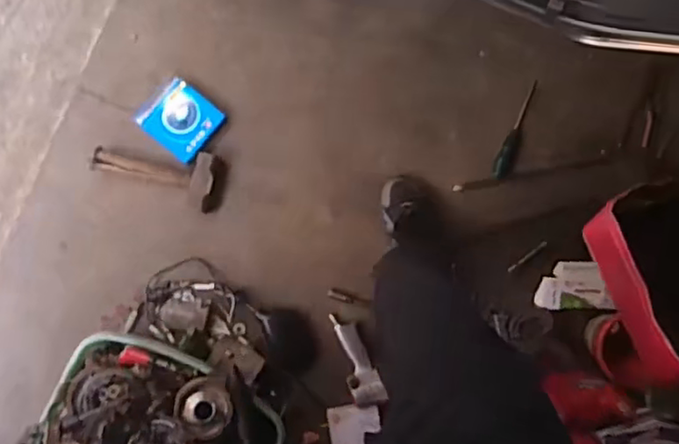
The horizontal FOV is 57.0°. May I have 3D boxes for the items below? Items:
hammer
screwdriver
[{"bbox_3d":[-0.395,-0.104,1.348,0.261,0.056,0.118,11,90,3],"label":"hammer"},{"bbox_3d":[0.396,-0.202,1.371,0.043,0.034,0.229,23,90,-2],"label":"screwdriver"}]

